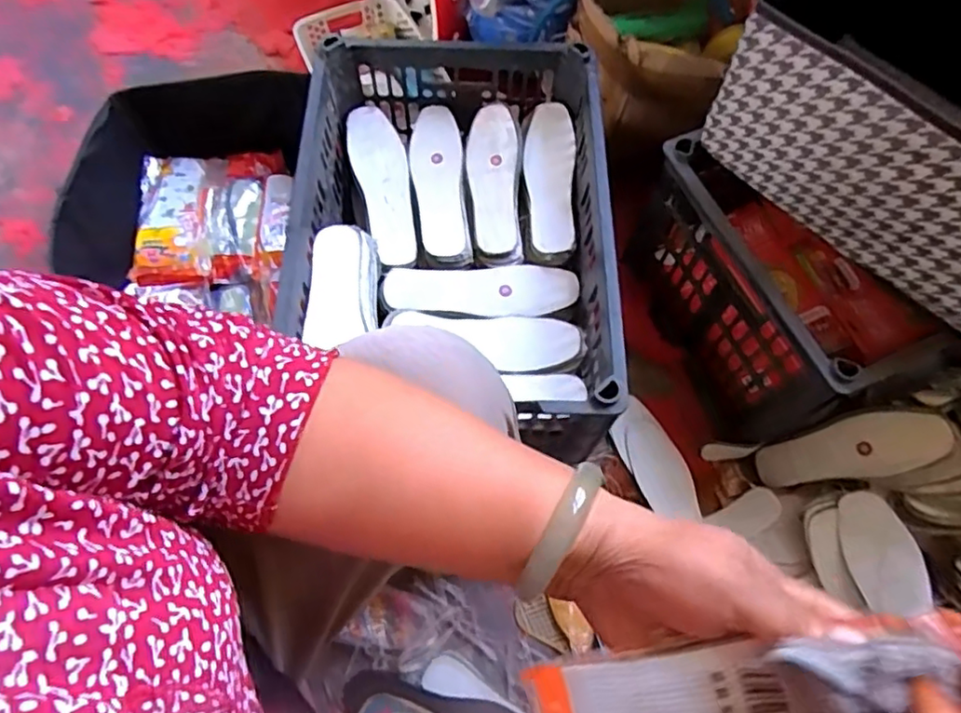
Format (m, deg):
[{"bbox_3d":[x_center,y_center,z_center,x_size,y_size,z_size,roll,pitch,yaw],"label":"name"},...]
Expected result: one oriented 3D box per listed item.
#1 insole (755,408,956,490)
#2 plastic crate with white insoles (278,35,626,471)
[{"bbox_3d":[0.415,0.108,0.702,0.010,0.209,0.067,-13,80,-38],"label":"insole"},{"bbox_3d":[-0.027,-0.156,0.723,0.339,0.165,0.464,1,69,0],"label":"plastic crate with white insoles"}]

